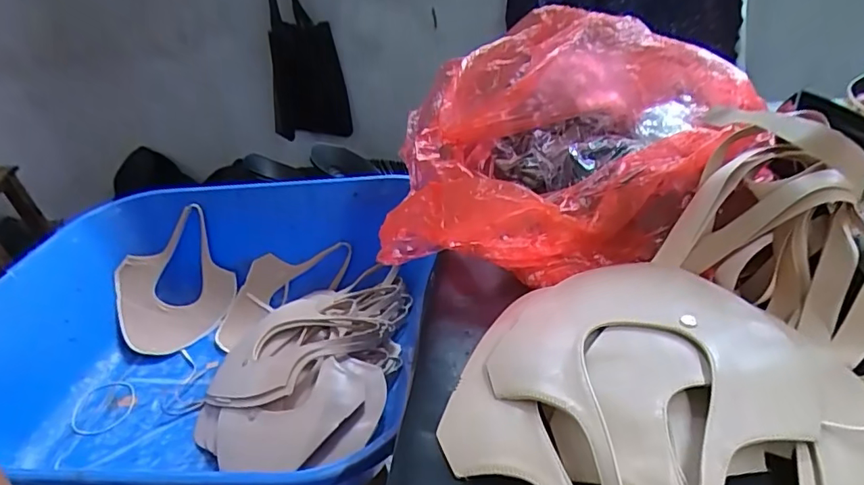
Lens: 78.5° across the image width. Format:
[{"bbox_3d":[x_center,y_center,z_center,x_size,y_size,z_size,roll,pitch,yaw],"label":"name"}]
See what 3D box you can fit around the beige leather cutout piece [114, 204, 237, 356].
[{"bbox_3d":[-0.407,0.069,0.830,0.174,0.041,0.199,-27,70,-25],"label":"beige leather cutout piece"}]

